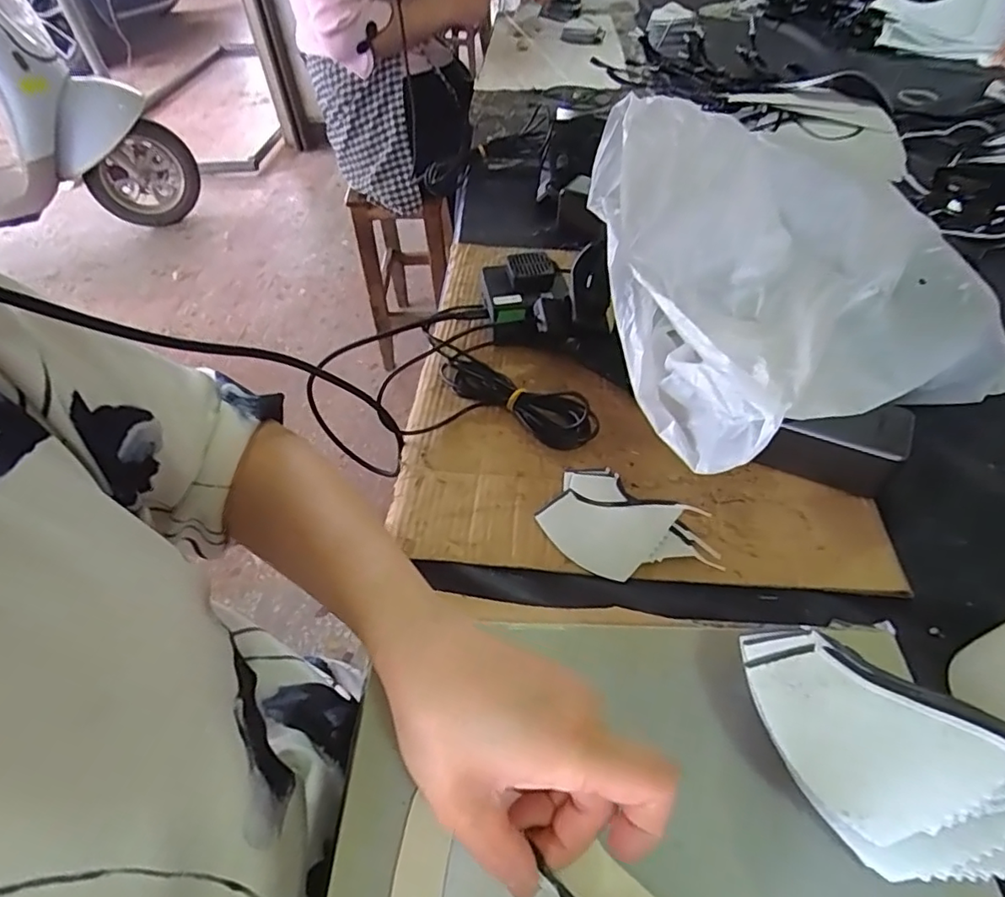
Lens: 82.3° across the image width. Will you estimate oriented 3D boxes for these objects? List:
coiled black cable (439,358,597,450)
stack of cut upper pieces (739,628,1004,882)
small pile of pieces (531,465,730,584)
[{"bbox_3d":[0.009,-0.042,0.489,0.150,0.027,0.041,24,53,23],"label":"coiled black cable"},{"bbox_3d":[0.175,0.144,0.249,0.157,0.055,0.071,30,57,27],"label":"stack of cut upper pieces"},{"bbox_3d":[0.088,0.056,0.409,0.117,0.013,0.080,27,54,24],"label":"small pile of pieces"}]

